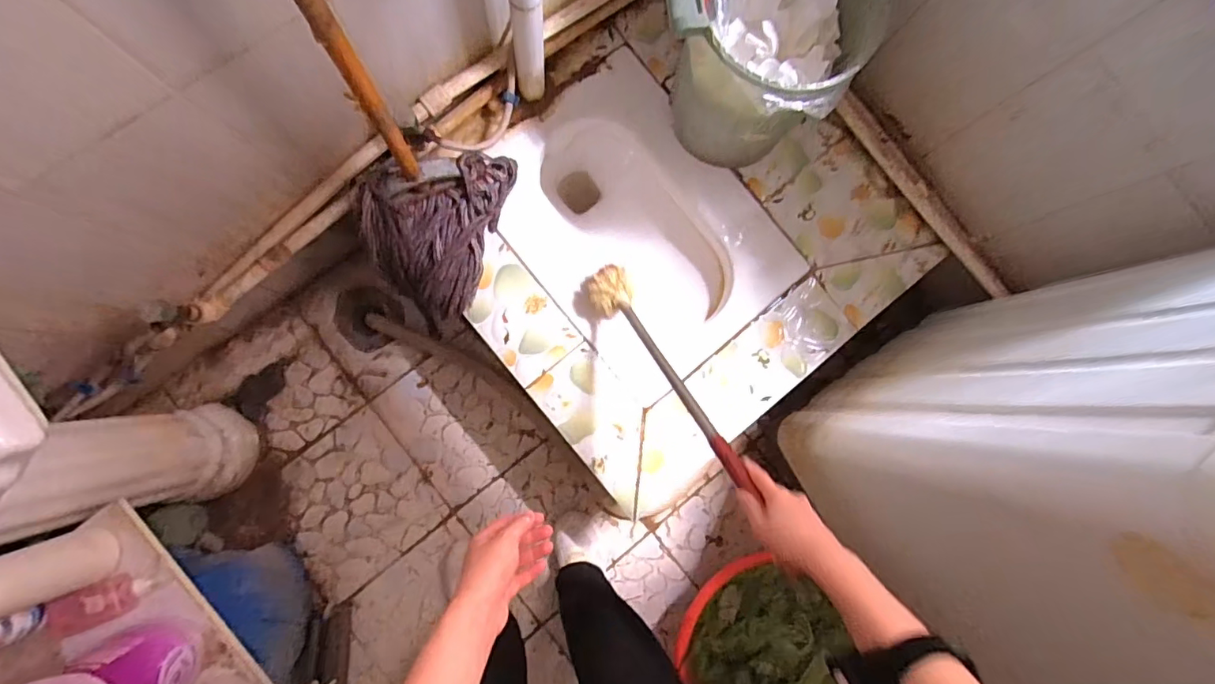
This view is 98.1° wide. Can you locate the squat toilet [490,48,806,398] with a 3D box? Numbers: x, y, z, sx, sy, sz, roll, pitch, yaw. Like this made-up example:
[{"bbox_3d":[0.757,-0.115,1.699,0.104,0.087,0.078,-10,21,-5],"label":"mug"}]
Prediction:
[{"bbox_3d":[0.057,-0.221,1.061,0.406,0.183,0.552,-42,90,-9],"label":"squat toilet"}]

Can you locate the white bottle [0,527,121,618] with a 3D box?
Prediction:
[{"bbox_3d":[-0.652,0.265,0.593,0.053,0.182,0.066,-24,87,-9],"label":"white bottle"}]

